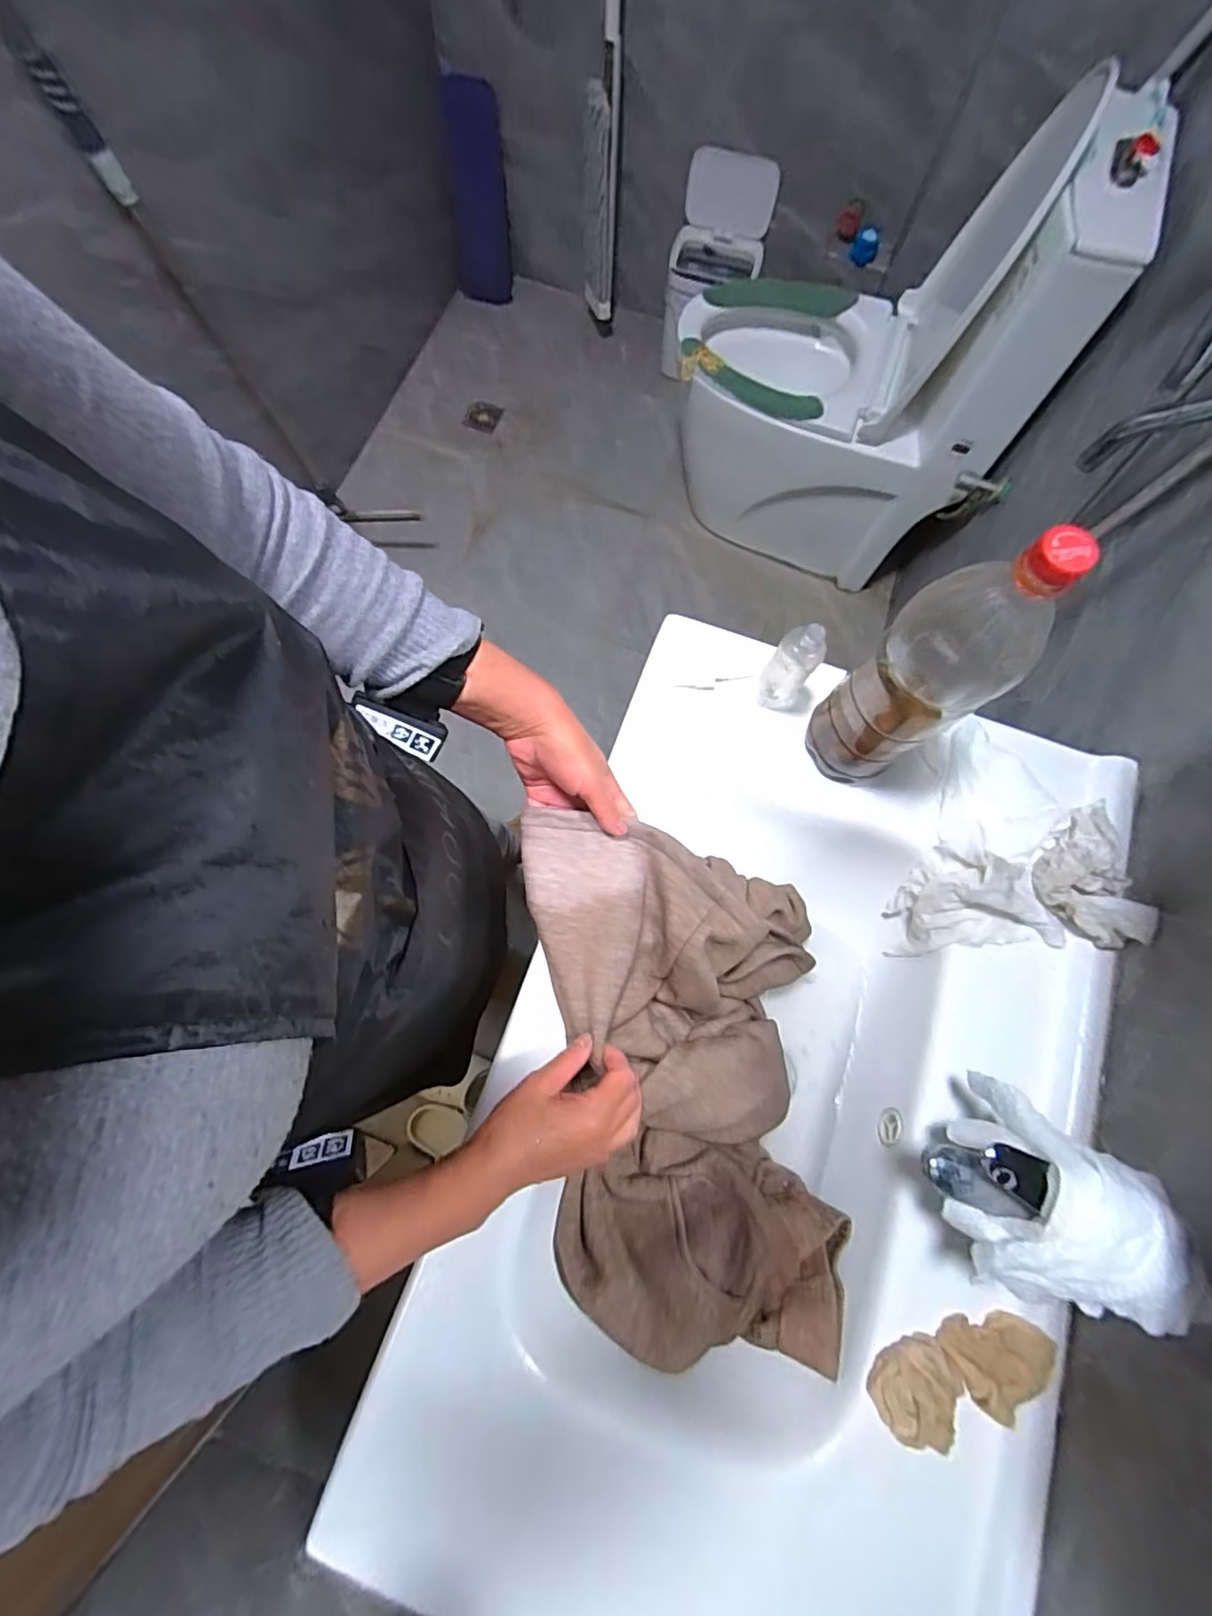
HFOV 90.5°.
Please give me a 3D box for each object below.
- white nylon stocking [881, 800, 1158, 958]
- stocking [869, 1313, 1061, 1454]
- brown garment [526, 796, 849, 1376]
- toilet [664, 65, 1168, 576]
[{"bbox_3d":[0.371,0.076,0.550,0.207,0.090,0.123,-16,75,12],"label":"white nylon stocking"},{"bbox_3d":[0.263,0.419,0.440,0.129,0.030,0.057,-10,75,-5],"label":"stocking"},{"bbox_3d":[0.073,0.220,0.533,0.268,0.107,0.456,-13,87,-5],"label":"brown garment"},{"bbox_3d":[0.503,-0.954,1.264,0.662,0.750,0.505,21,75,4],"label":"toilet"}]

